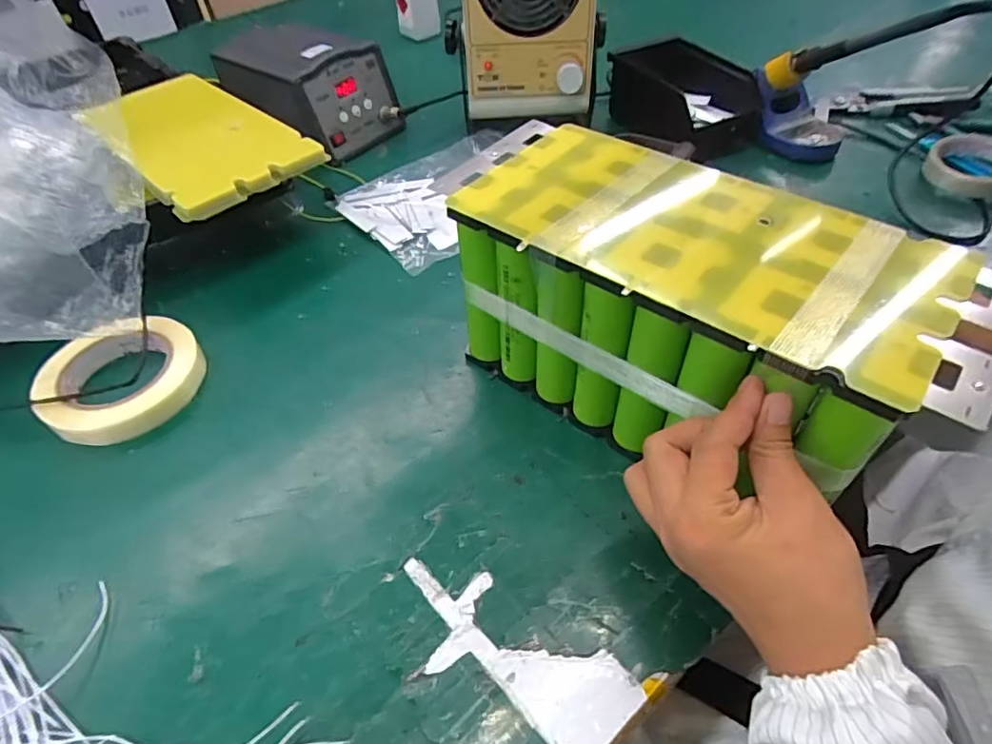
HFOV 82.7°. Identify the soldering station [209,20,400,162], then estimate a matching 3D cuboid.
[{"bbox_3d":[-0.231,-0.356,0.706,0.200,0.106,0.124,26,56,22],"label":"soldering station"}]

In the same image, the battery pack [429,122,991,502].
[{"bbox_3d":[0.117,-0.040,0.378,0.284,0.137,0.136,29,57,26],"label":"battery pack"}]

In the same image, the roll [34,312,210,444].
[{"bbox_3d":[-0.300,0.003,0.453,0.117,0.030,0.117,-1,50,1],"label":"roll"}]

